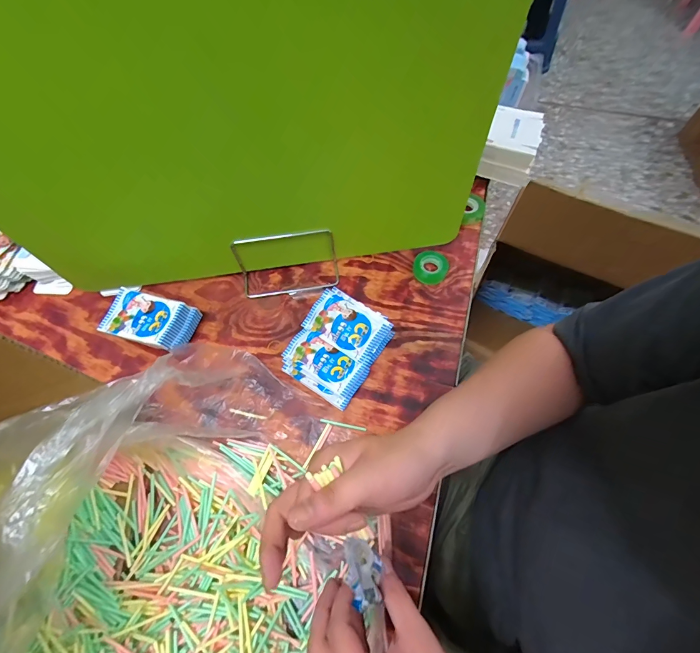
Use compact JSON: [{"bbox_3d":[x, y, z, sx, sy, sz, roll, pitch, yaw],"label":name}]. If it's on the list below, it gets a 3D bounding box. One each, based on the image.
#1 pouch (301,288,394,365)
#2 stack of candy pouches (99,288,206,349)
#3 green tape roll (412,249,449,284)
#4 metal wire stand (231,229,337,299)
[{"bbox_3d":[-0.006,-0.003,0.504,0.108,0.012,0.069,32,78,14],"label":"pouch"},{"bbox_3d":[-0.283,-0.006,0.526,0.116,0.048,0.073,14,65,9],"label":"stack of candy pouches"},{"bbox_3d":[0.125,-0.095,0.568,0.050,0.020,0.059,26,67,14],"label":"green tape roll"},{"bbox_3d":[-0.094,-0.092,0.537,0.150,0.079,0.056,-9,64,-2],"label":"metal wire stand"}]

